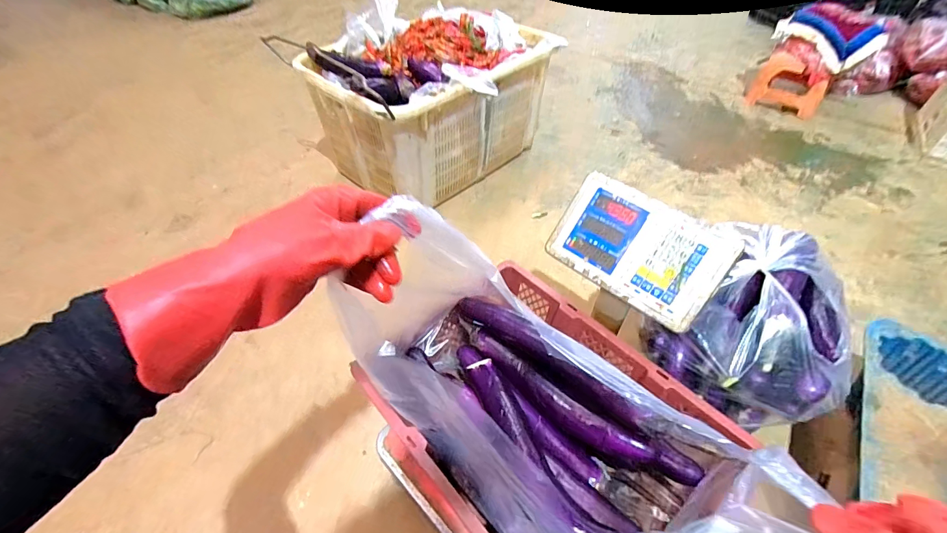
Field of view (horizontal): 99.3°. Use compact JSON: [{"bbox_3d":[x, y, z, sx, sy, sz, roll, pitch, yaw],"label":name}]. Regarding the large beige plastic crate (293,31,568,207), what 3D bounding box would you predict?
[{"bbox_3d":[-0.102,-0.474,1.243,0.650,0.367,0.434,-33,55,-27],"label":"large beige plastic crate"}]

